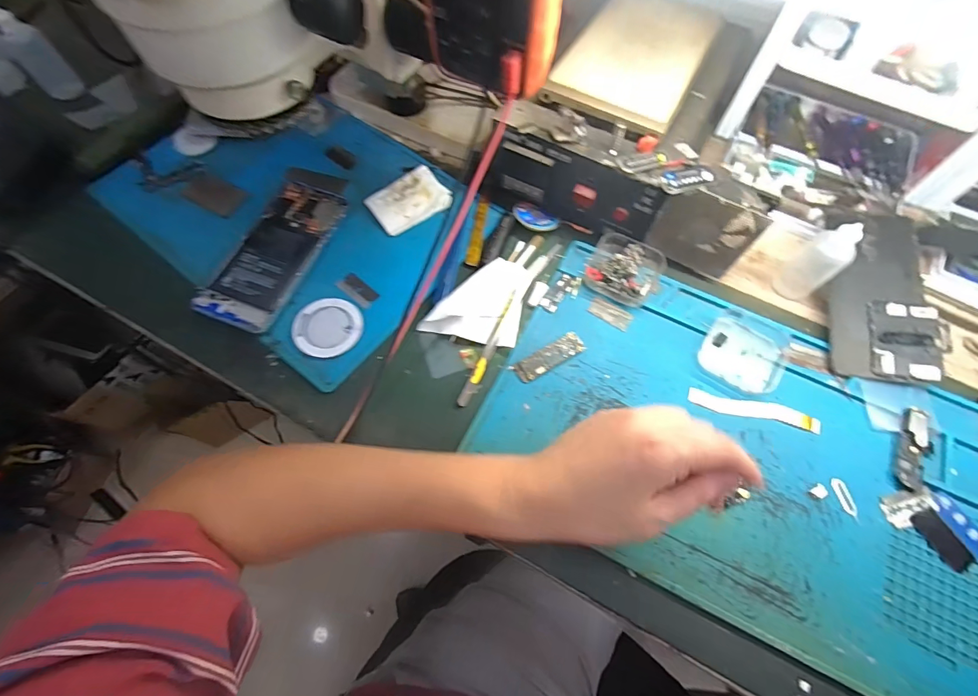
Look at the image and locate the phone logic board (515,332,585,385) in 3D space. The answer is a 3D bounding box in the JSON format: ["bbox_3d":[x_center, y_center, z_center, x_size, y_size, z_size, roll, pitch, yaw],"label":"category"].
[{"bbox_3d":[0.052,0.008,0.363,0.064,0.004,0.019,-29,70,-12],"label":"phone logic board"}]

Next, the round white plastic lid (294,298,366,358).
[{"bbox_3d":[-0.140,-0.018,0.369,0.058,0.004,0.054,0,67,0],"label":"round white plastic lid"}]

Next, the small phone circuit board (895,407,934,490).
[{"bbox_3d":[0.335,0.079,0.334,0.024,0.005,0.066,28,69,11],"label":"small phone circuit board"}]

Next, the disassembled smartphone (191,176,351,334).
[{"bbox_3d":[-0.198,-0.090,0.398,0.070,0.011,0.160,20,68,8],"label":"disassembled smartphone"}]

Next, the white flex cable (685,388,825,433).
[{"bbox_3d":[0.218,0.051,0.350,0.103,0.004,0.016,12,67,5],"label":"white flex cable"}]

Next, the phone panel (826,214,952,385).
[{"bbox_3d":[0.348,-0.048,0.375,0.079,0.006,0.156,7,74,18],"label":"phone panel"}]

